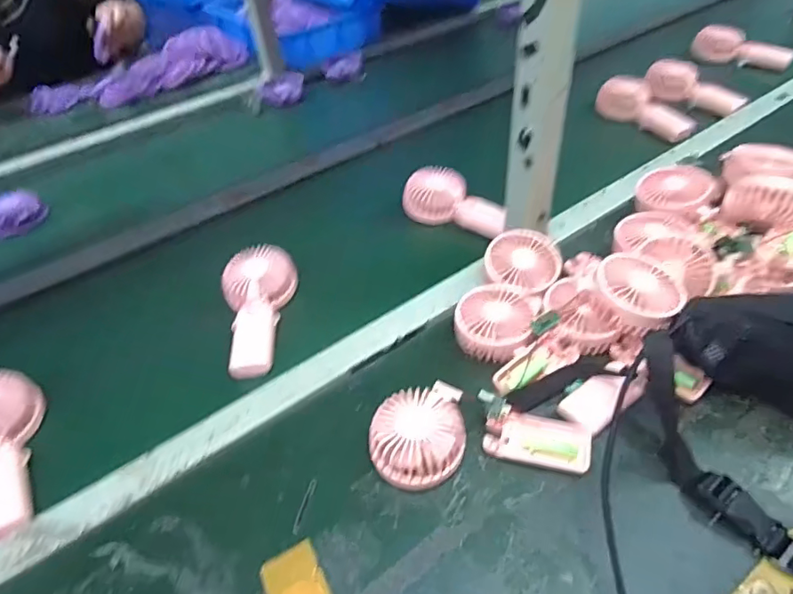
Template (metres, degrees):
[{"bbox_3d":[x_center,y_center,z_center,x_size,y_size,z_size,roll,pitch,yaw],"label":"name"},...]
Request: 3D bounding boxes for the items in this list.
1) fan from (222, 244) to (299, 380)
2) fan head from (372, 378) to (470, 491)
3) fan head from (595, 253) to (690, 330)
[{"bbox_3d":[-0.171,0.017,0.652,0.082,0.040,0.177,-4,55,3],"label":"fan"},{"bbox_3d":[0.021,0.127,0.502,0.086,0.037,0.096,-7,42,0],"label":"fan head"},{"bbox_3d":[0.247,-0.009,0.552,0.081,0.026,0.083,-32,64,-28],"label":"fan head"}]

